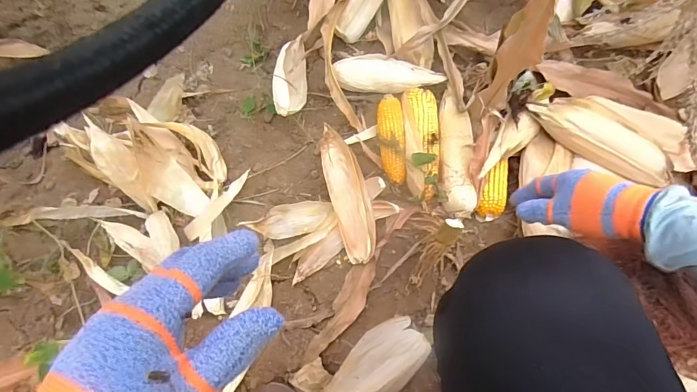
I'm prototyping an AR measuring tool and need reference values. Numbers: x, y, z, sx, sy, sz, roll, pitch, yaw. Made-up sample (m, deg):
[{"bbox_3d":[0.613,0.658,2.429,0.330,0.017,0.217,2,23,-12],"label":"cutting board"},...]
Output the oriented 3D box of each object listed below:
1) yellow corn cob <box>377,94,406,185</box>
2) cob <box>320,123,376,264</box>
[{"bbox_3d":[0.079,-0.104,0.732,0.045,0.039,0.160,-4,72,0],"label":"yellow corn cob"},{"bbox_3d":[0.000,-0.002,0.669,0.058,0.051,0.225,-15,90,-4],"label":"cob"}]

